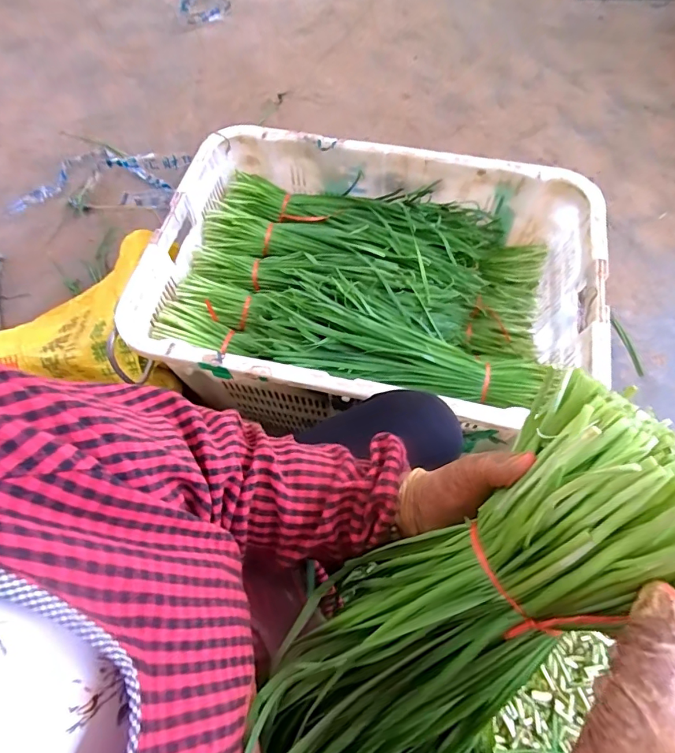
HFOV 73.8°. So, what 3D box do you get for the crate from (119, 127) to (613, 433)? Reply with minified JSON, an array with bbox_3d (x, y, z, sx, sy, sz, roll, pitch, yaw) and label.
[{"bbox_3d":[0.055,-0.154,0.752,0.666,0.200,0.454,10,69,6],"label":"crate"}]

